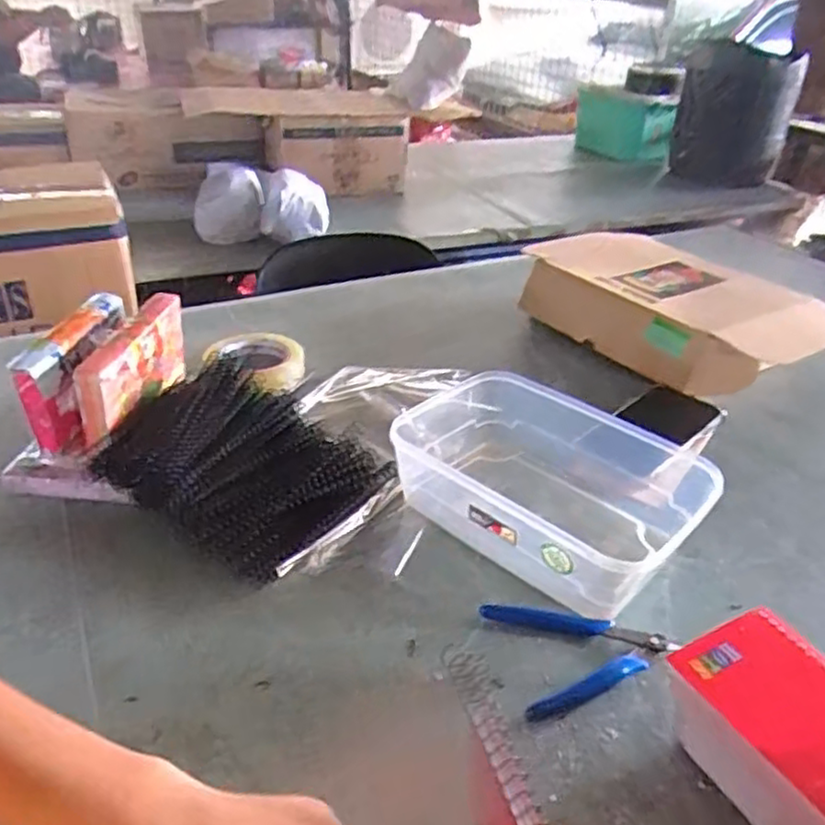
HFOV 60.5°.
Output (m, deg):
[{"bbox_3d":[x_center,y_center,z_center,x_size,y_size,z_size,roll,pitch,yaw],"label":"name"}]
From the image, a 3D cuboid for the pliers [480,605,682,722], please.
[{"bbox_3d":[0.114,0.154,0.467,0.114,0.011,0.082,-6,34,-13],"label":"pliers"}]

